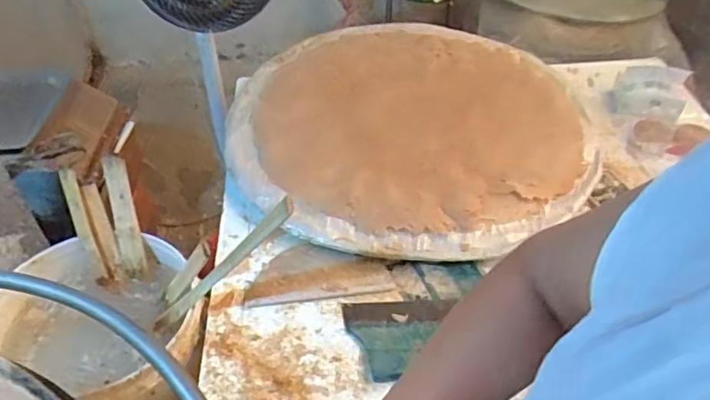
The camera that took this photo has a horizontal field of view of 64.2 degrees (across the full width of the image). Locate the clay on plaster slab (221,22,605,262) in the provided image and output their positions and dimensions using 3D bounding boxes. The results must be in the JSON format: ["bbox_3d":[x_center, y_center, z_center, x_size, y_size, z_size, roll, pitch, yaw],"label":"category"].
[{"bbox_3d":[0.101,-0.146,1.068,0.653,0.053,0.625,1,44,1],"label":"clay on plaster slab"}]

